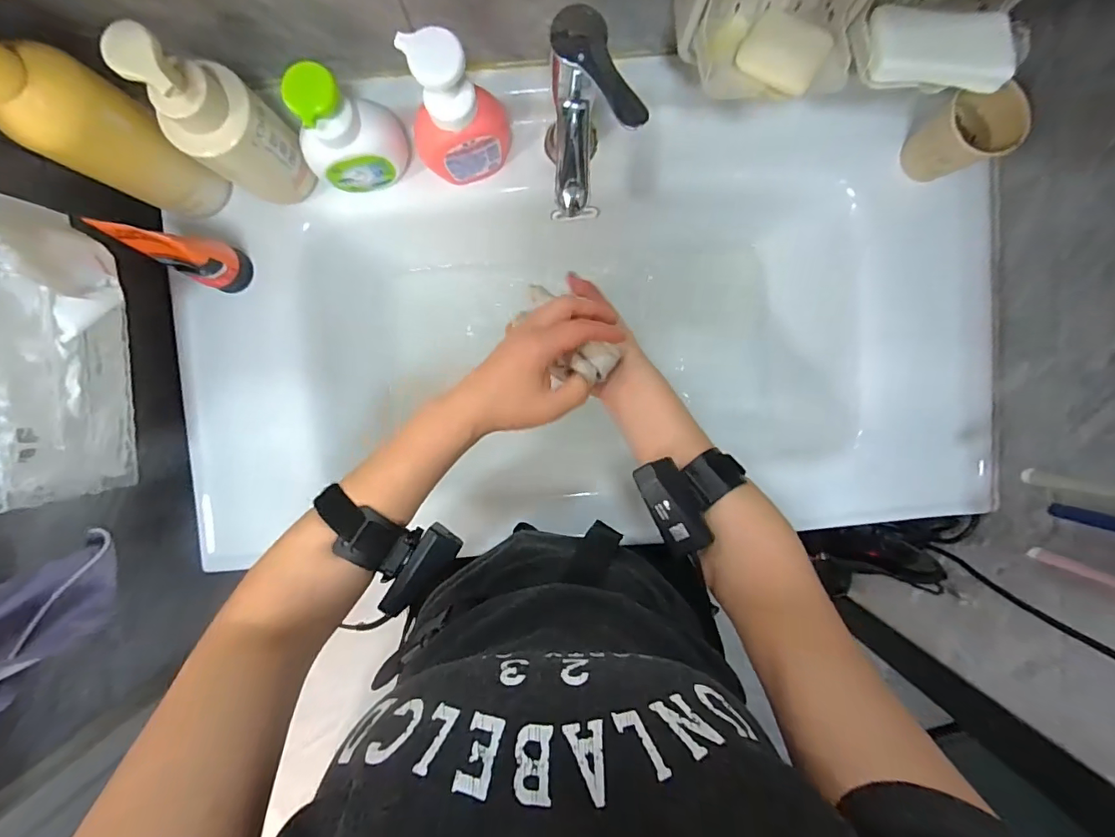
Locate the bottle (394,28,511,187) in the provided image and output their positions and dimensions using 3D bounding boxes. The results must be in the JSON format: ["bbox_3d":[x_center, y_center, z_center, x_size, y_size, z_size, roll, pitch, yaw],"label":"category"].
[{"bbox_3d":[-0.093,-0.276,0.443,0.093,0.148,0.050,-14,93,2],"label":"bottle"}]

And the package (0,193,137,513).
[{"bbox_3d":[-0.405,-0.055,0.377,0.073,0.107,0.235,-3,93,1],"label":"package"}]

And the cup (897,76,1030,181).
[{"bbox_3d":[0.405,-0.282,0.484,0.064,0.076,0.068,0,93,1],"label":"cup"}]

